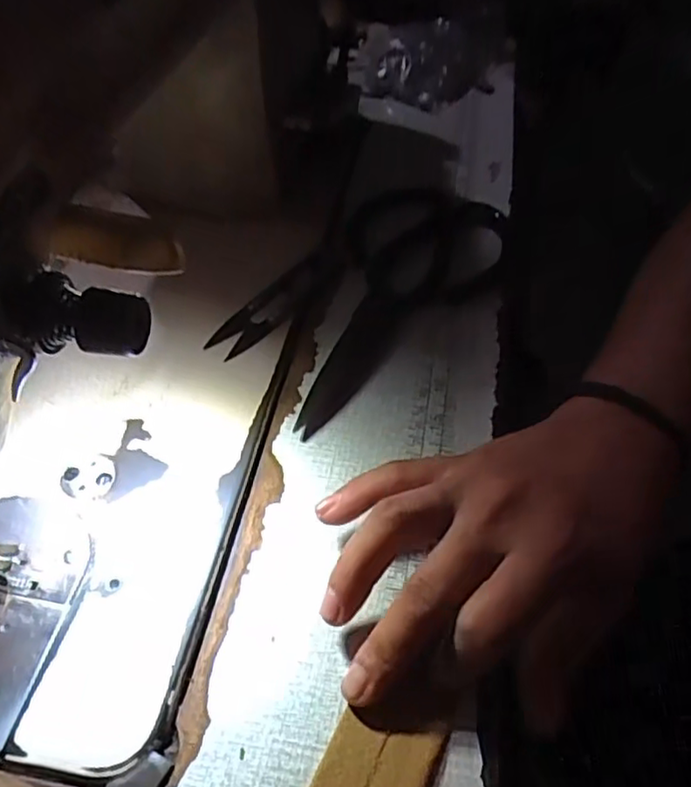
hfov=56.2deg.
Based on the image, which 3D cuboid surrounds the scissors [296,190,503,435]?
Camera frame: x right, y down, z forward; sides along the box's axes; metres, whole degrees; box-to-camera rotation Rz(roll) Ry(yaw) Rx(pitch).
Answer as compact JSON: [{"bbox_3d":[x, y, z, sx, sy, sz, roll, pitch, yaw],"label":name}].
[{"bbox_3d":[0.020,-0.069,0.393,0.094,0.020,0.222,34,54,24],"label":"scissors"}]

